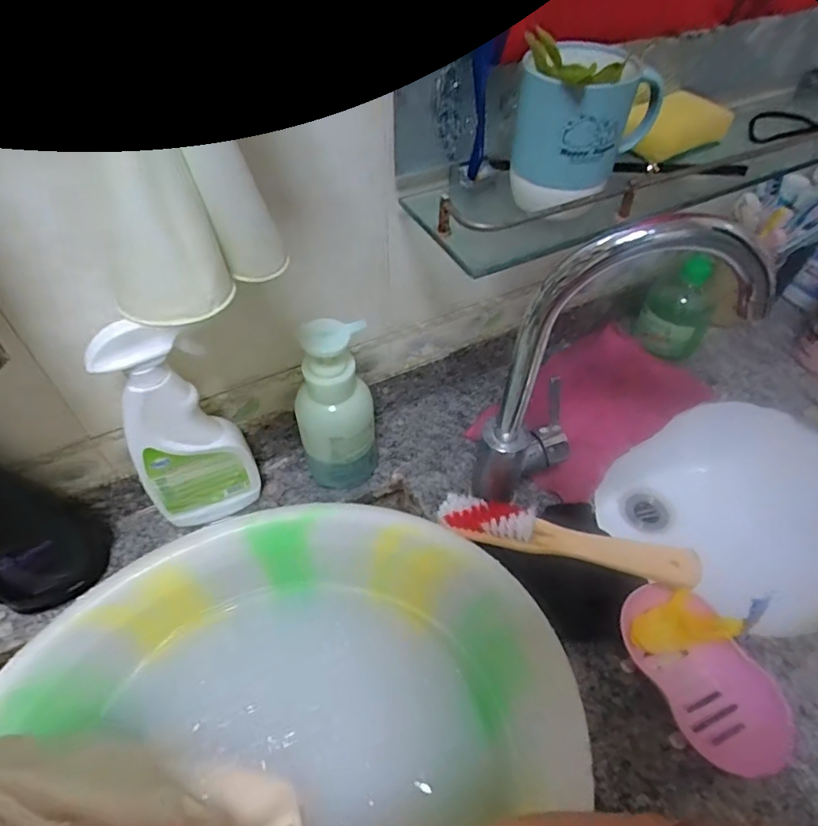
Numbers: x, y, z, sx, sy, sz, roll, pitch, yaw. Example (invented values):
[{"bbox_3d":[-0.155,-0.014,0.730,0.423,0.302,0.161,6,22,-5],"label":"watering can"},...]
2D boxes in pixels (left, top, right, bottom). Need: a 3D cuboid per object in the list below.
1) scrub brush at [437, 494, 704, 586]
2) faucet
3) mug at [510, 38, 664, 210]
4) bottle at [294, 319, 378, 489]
[{"bbox_3d":[0.140,0.116,0.524,0.231,0.029,0.033,10,50,25],"label":"scrub brush"},{"bbox_3d":[0.158,-0.035,0.480,0.188,0.281,0.065,-5,51,-5],"label":"faucet"},{"bbox_3d":[0.129,-0.212,0.415,0.098,0.105,0.070,-34,59,-25],"label":"mug"},{"bbox_3d":[-0.070,0.006,0.547,0.072,0.200,0.062,-9,51,-8],"label":"bottle"}]

